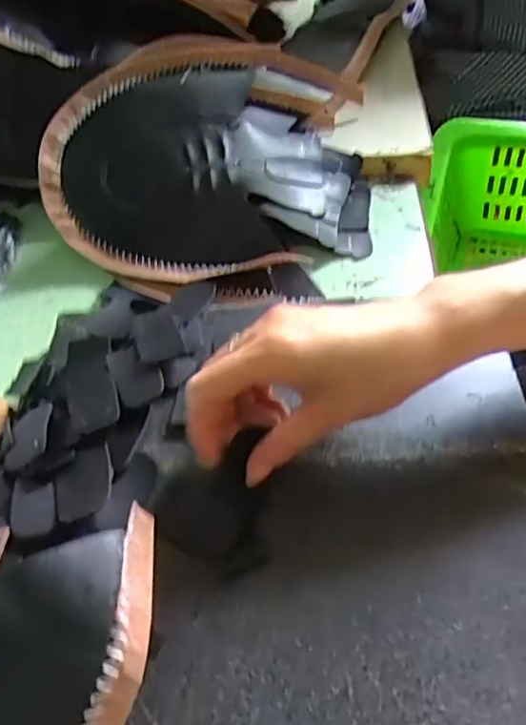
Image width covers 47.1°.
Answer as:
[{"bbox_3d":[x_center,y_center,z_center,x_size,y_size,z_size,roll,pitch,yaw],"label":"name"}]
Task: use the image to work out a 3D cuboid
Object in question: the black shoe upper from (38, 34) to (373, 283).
[{"bbox_3d":[-0.042,-0.174,0.499,0.260,0.098,0.242,1,48,5],"label":"black shoe upper"}]

